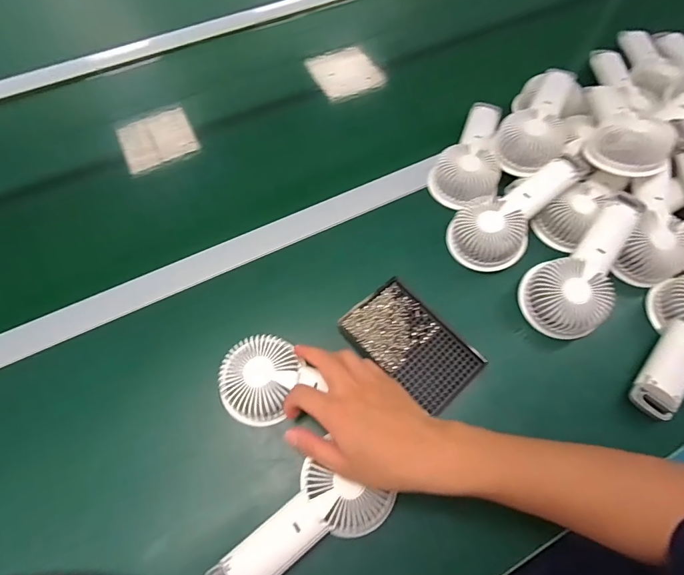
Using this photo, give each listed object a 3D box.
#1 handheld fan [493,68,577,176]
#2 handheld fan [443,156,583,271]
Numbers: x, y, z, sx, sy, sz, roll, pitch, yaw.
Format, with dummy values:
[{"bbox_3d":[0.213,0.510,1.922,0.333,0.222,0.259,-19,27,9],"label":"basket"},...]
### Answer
[{"bbox_3d":[0.266,-0.226,0.518,0.083,0.038,0.175,29,68,13],"label":"handheld fan"},{"bbox_3d":[0.214,-0.094,0.467,0.180,0.040,0.085,-37,70,-2],"label":"handheld fan"}]

